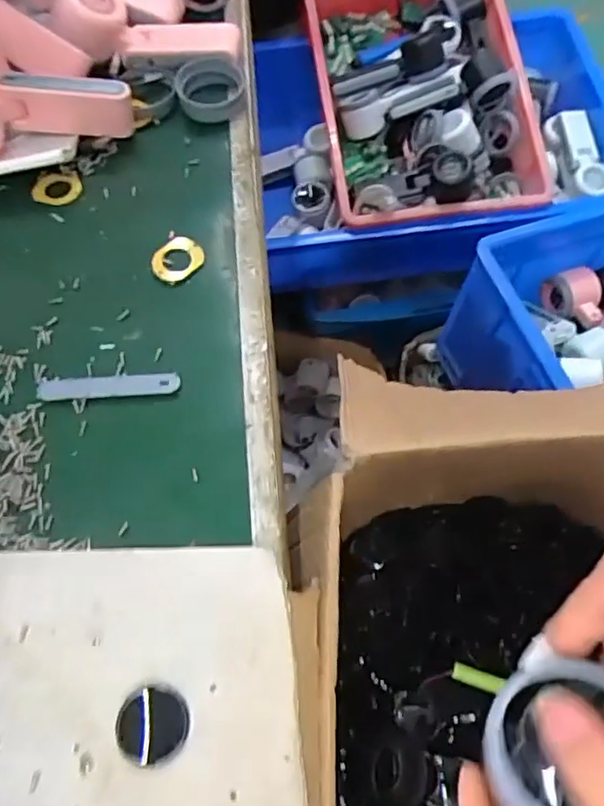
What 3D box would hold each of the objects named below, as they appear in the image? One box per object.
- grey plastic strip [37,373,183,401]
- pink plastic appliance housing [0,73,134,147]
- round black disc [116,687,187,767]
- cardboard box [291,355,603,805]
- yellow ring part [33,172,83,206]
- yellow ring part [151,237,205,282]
[{"bbox_3d":[-0.133,-0.011,0.431,0.097,0.005,0.016,-4,65,0],"label":"grey plastic strip"},{"bbox_3d":[-0.220,-0.231,0.499,0.163,0.055,0.047,-14,65,-20],"label":"pink plastic appliance housing"},{"bbox_3d":[-0.081,0.173,0.336,0.037,0.008,0.035,-1,65,2],"label":"round black disc"},{"bbox_3d":[0.173,0.237,0.449,0.328,0.237,0.397,-7,65,-1],"label":"cardboard box"},{"bbox_3d":[-0.200,-0.174,0.512,0.039,0.010,0.029,-28,67,-11],"label":"yellow ring part"},{"bbox_3d":[-0.095,-0.110,0.476,0.032,0.005,0.040,38,72,17],"label":"yellow ring part"}]

